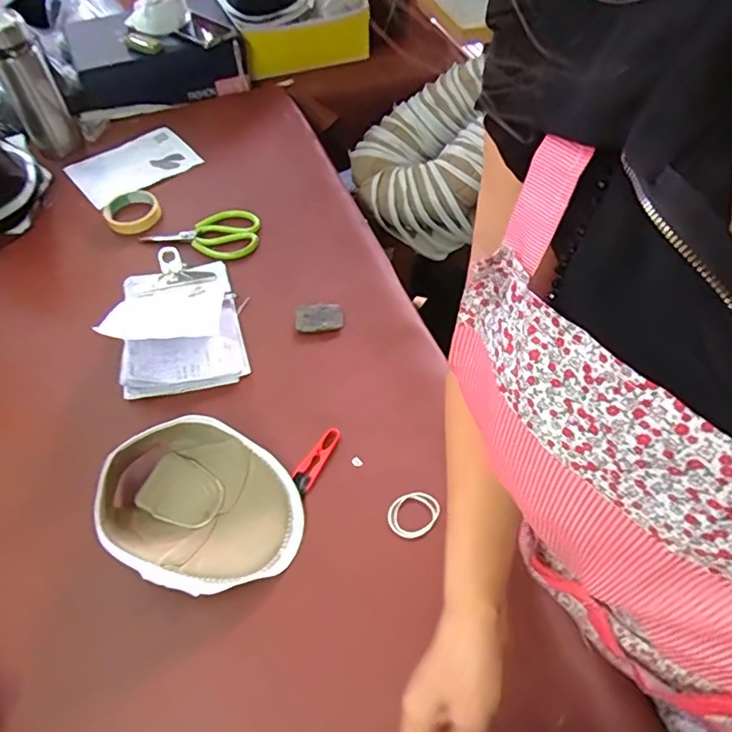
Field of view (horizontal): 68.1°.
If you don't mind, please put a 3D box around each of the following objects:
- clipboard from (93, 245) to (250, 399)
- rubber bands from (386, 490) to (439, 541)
[{"bbox_3d":[-0.270,-0.065,0.751,0.176,0.040,0.211,-13,55,-9],"label":"clipboard"},{"bbox_3d":[0.055,0.169,0.621,0.060,0.004,0.049,-34,61,-22],"label":"rubber bands"}]

